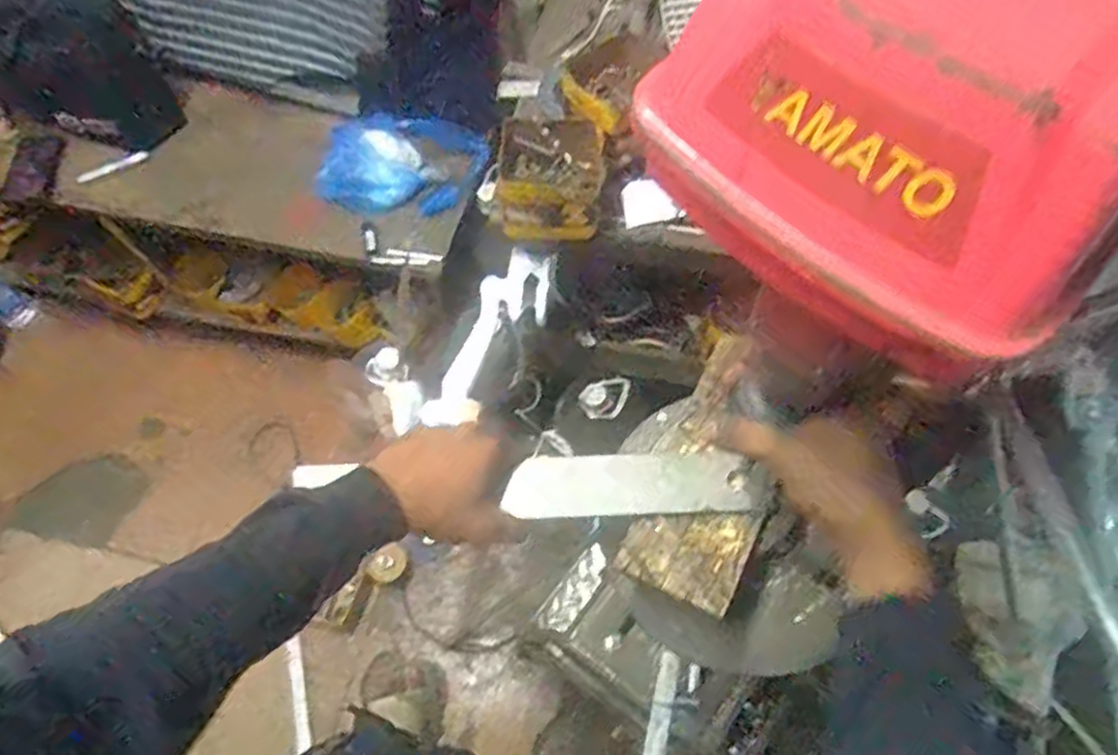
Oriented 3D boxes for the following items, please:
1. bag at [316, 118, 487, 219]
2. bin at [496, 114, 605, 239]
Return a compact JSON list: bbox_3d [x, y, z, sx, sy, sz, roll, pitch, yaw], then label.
[{"bbox_3d":[-0.285,-0.378,1.355,0.297,0.105,0.144,4,64,3],"label":"bag"},{"bbox_3d":[-0.014,-0.246,0.929,0.134,0.065,0.144,3,64,2],"label":"bin"}]

